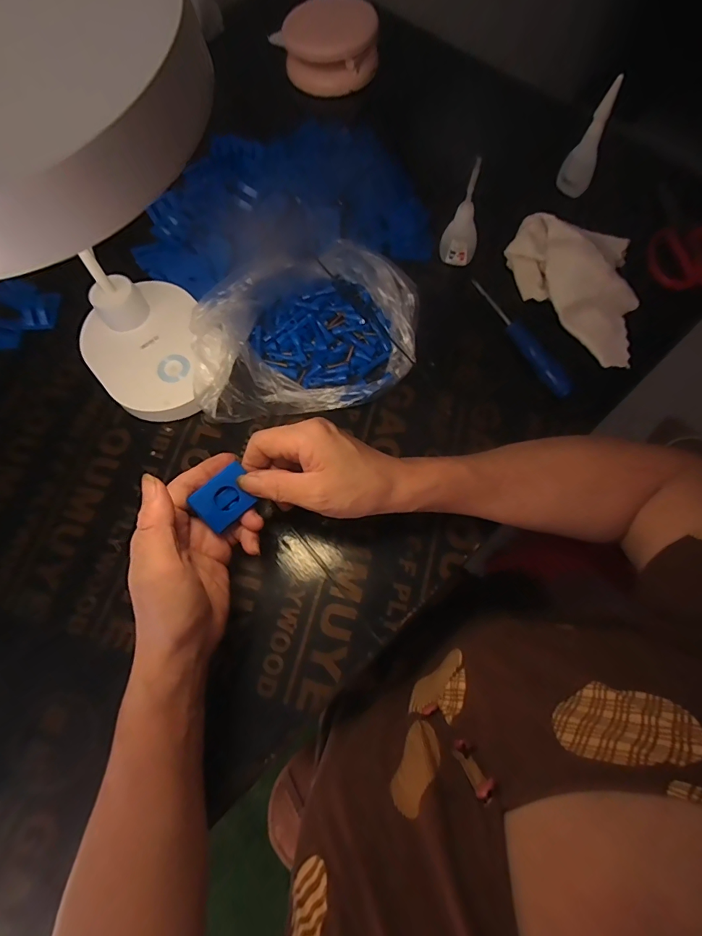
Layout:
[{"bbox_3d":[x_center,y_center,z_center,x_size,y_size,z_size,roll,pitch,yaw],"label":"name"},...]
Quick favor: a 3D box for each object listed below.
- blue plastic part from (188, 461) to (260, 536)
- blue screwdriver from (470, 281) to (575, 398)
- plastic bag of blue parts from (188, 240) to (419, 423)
[{"bbox_3d":[-0.089,0.022,0.312,0.040,0.006,0.032,-40,108,-22],"label":"blue plastic part"},{"bbox_3d":[0.160,-0.128,0.410,0.019,0.015,0.147,-26,71,-7],"label":"blue screwdriver"},{"bbox_3d":[-0.040,-0.134,0.397,0.204,0.063,0.160,-11,70,-1],"label":"plastic bag of blue parts"}]

